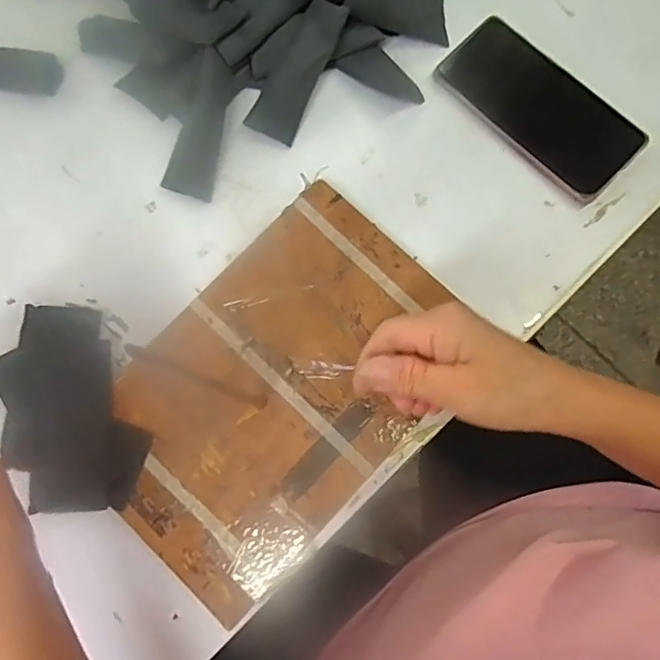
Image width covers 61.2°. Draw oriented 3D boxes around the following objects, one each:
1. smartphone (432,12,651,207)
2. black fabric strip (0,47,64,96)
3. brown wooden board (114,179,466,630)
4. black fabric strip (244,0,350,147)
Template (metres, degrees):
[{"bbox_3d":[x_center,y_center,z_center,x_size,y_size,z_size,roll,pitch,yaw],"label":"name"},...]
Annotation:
[{"bbox_3d":[0.164,-0.176,0.438,0.077,0.015,0.158,-42,81,-7],"label":"smartphone"},{"bbox_3d":[-0.267,-0.209,0.448,0.106,0.007,0.038,8,88,5],"label":"black fabric strip"},{"bbox_3d":[-0.034,0.041,0.399,0.176,0.015,0.267,43,83,9],"label":"brown wooden board"},{"bbox_3d":[-0.024,-0.194,0.418,0.037,0.019,0.101,37,114,8],"label":"black fabric strip"}]

